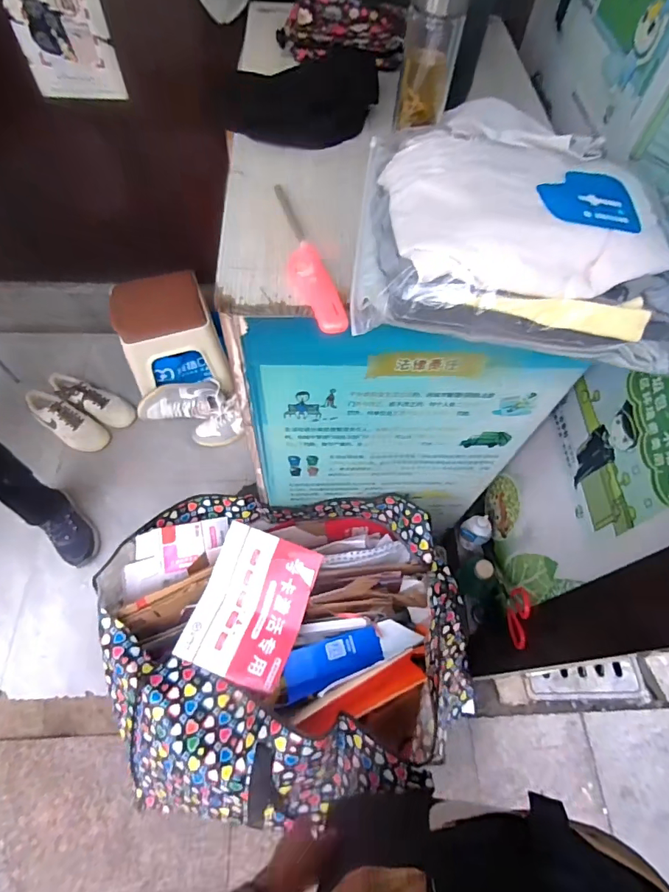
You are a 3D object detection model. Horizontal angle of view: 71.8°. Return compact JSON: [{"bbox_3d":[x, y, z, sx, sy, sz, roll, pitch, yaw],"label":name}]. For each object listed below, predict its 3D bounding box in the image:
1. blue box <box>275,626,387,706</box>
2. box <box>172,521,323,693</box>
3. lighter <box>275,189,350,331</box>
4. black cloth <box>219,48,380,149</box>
[{"bbox_3d":[-0.011,0.412,0.881,0.206,0.023,0.080,-17,64,-11],"label":"blue box"},{"bbox_3d":[-0.163,0.309,0.908,0.211,0.033,0.270,17,72,12],"label":"box"},{"bbox_3d":[-0.042,-0.229,0.540,0.037,0.021,0.252,-16,64,-11],"label":"lighter"},{"bbox_3d":[-0.044,-0.496,0.666,0.229,0.061,0.126,-11,63,-9],"label":"black cloth"}]

